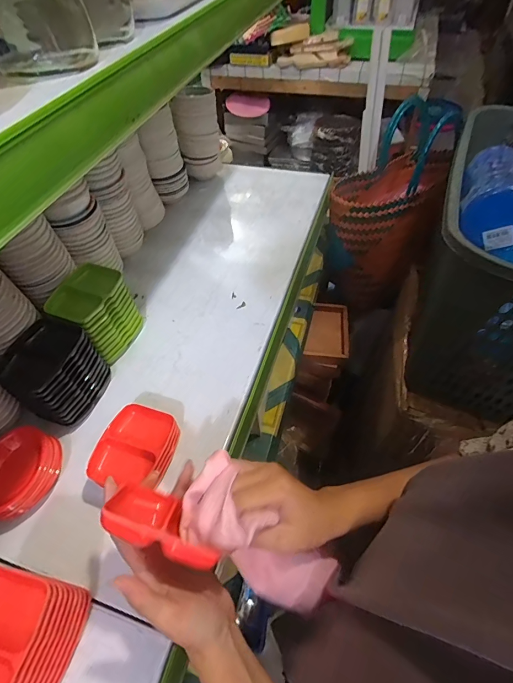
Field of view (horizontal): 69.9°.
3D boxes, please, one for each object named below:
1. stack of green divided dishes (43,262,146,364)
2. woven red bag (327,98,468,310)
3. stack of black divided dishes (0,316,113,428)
[{"bbox_3d":[-0.233,-0.039,0.542,0.074,0.112,0.096,18,56,17],"label":"stack of green divided dishes"},{"bbox_3d":[0.319,-0.336,0.894,0.224,0.385,0.335,15,54,14],"label":"woven red bag"},{"bbox_3d":[-0.258,0.040,0.479,0.090,0.116,0.107,25,58,22],"label":"stack of black divided dishes"}]

